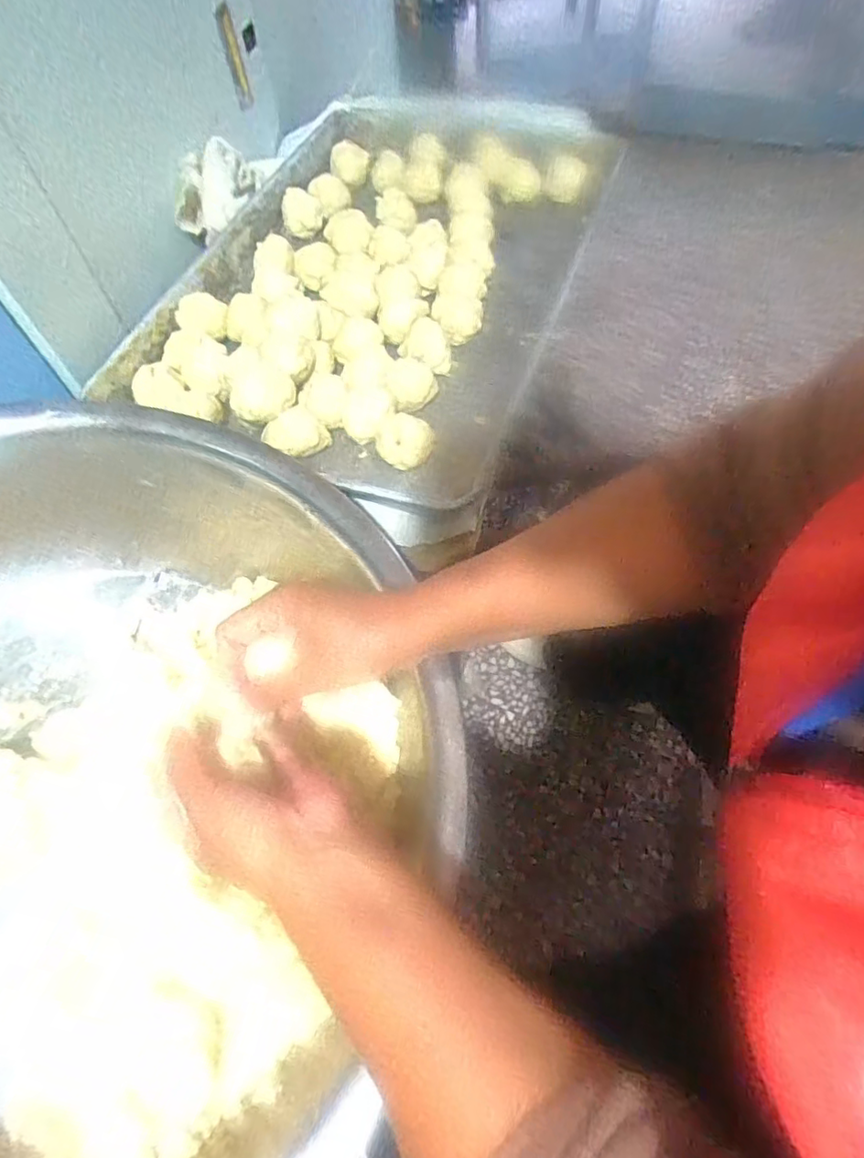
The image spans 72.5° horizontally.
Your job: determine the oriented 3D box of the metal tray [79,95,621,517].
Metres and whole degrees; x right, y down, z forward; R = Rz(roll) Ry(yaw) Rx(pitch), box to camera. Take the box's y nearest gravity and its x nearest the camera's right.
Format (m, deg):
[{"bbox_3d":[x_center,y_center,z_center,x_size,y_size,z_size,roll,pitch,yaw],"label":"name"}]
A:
[{"bbox_3d":[-0.031,-0.381,0.681,0.394,0.071,0.680,18,63,12],"label":"metal tray"}]

